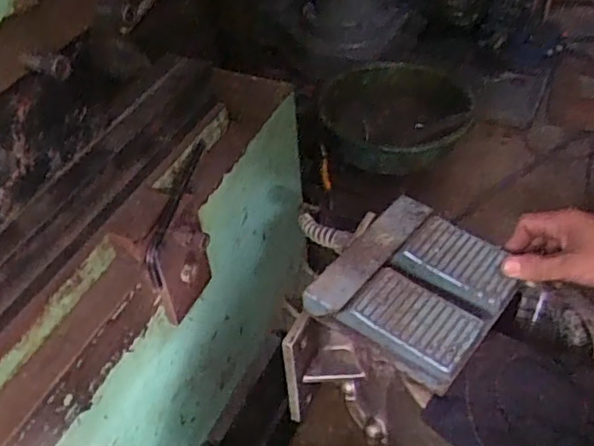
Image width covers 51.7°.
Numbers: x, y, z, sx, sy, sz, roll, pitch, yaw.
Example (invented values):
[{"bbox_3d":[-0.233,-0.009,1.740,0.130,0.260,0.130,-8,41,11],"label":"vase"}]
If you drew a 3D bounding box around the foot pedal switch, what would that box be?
[{"bbox_3d":[0.109,0.062,0.579,0.157,0.049,0.147,30,54,29],"label":"foot pedal switch"}]

